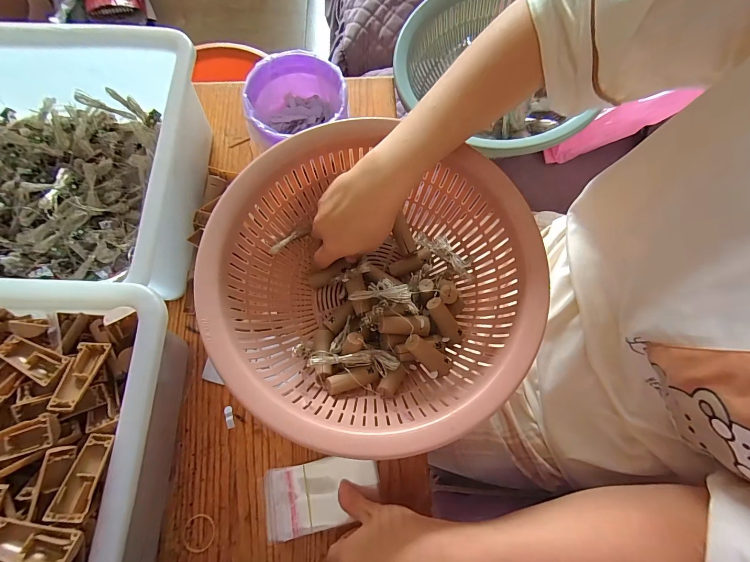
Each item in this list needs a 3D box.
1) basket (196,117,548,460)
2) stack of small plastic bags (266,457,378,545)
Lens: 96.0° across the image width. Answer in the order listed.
[{"bbox_3d":[-0.015,0.004,0.330,0.247,0.113,0.278,-1,73,-1],"label":"basket"},{"bbox_3d":[-0.054,0.211,0.332,0.106,0.006,0.060,-9,74,-4],"label":"stack of small plastic bags"}]

